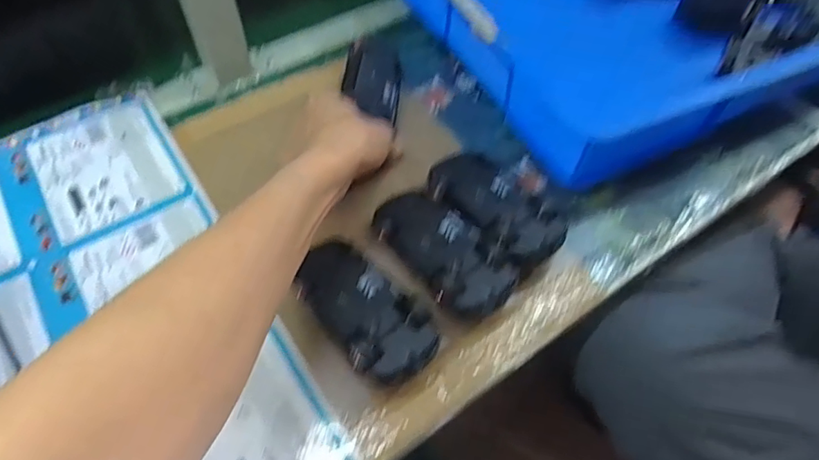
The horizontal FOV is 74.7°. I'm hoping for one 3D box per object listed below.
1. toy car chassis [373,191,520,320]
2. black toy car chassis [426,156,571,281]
[{"bbox_3d":[0.025,0.017,0.436,0.061,0.032,0.129,-29,57,-20],"label":"toy car chassis"},{"bbox_3d":[0.067,-0.017,0.455,0.072,0.027,0.127,-27,56,-19],"label":"black toy car chassis"}]

